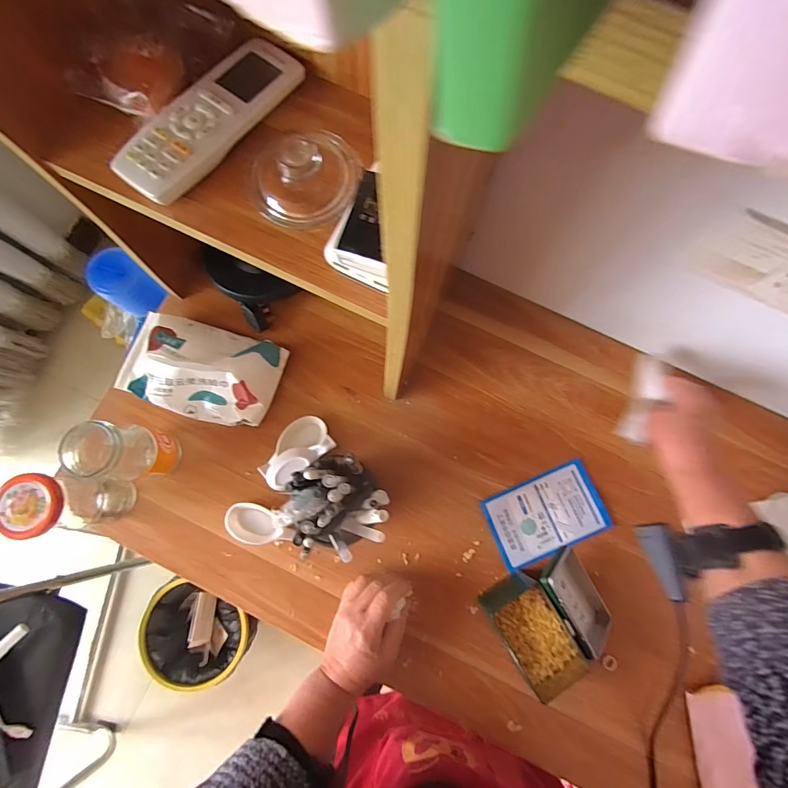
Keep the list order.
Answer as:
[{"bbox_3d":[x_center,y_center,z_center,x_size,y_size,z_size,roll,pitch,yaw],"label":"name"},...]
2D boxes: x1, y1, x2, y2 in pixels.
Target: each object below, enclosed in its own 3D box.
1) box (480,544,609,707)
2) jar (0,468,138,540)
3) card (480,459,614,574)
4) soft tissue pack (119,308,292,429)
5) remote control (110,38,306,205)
[{"bbox_3d":[0.174,0.245,0.438,0.115,0.062,0.107,-30,81,-7],"label":"box"},{"bbox_3d":[-0.331,0.112,0.422,0.056,0.130,0.057,-11,79,-3],"label":"jar"},{"bbox_3d":[0.184,0.145,0.486,0.136,0.007,0.087,-22,80,-5],"label":"card"},{"bbox_3d":[-0.232,-0.029,0.486,0.182,0.061,0.111,16,79,2],"label":"soft tissue pack"},{"bbox_3d":[-0.135,-0.206,0.300,0.042,0.024,0.154,40,81,5],"label":"remote control"}]

